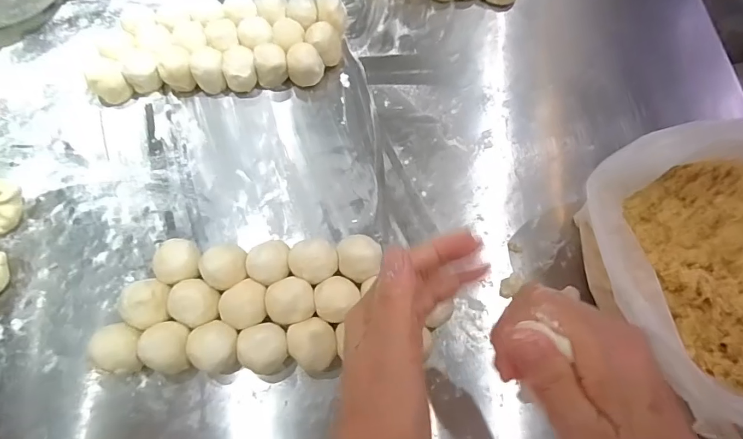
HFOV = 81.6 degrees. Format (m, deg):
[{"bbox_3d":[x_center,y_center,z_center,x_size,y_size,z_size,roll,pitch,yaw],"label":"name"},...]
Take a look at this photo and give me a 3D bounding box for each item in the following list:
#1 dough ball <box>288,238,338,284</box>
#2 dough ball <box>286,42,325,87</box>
[{"bbox_3d":[-0.055,0.044,0.418,0.044,0.039,0.040,0,68,-1],"label":"dough ball"},{"bbox_3d":[-0.078,-0.180,0.509,0.041,0.044,0.036,-13,69,-6],"label":"dough ball"}]

